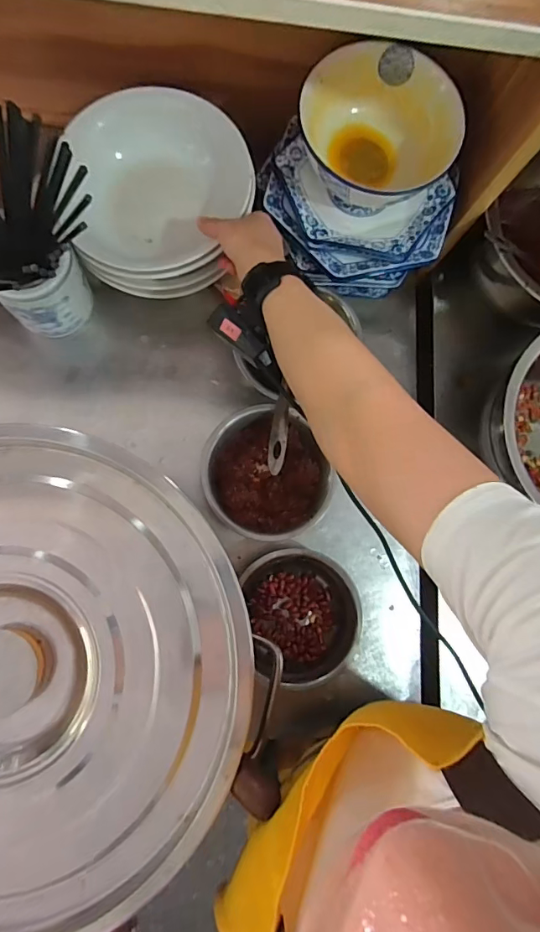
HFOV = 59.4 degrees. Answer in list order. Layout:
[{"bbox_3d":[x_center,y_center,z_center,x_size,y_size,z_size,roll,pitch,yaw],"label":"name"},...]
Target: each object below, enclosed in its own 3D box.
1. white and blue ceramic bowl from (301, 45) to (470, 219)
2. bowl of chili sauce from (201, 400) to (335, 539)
[{"bbox_3d":[0.108,-0.362,0.519,0.161,0.082,0.157,0,87,-8],"label":"white and blue ceramic bowl"},{"bbox_3d":[-0.004,0.010,0.586,0.149,0.064,0.158,0,87,-8],"label":"bowl of chili sauce"}]

